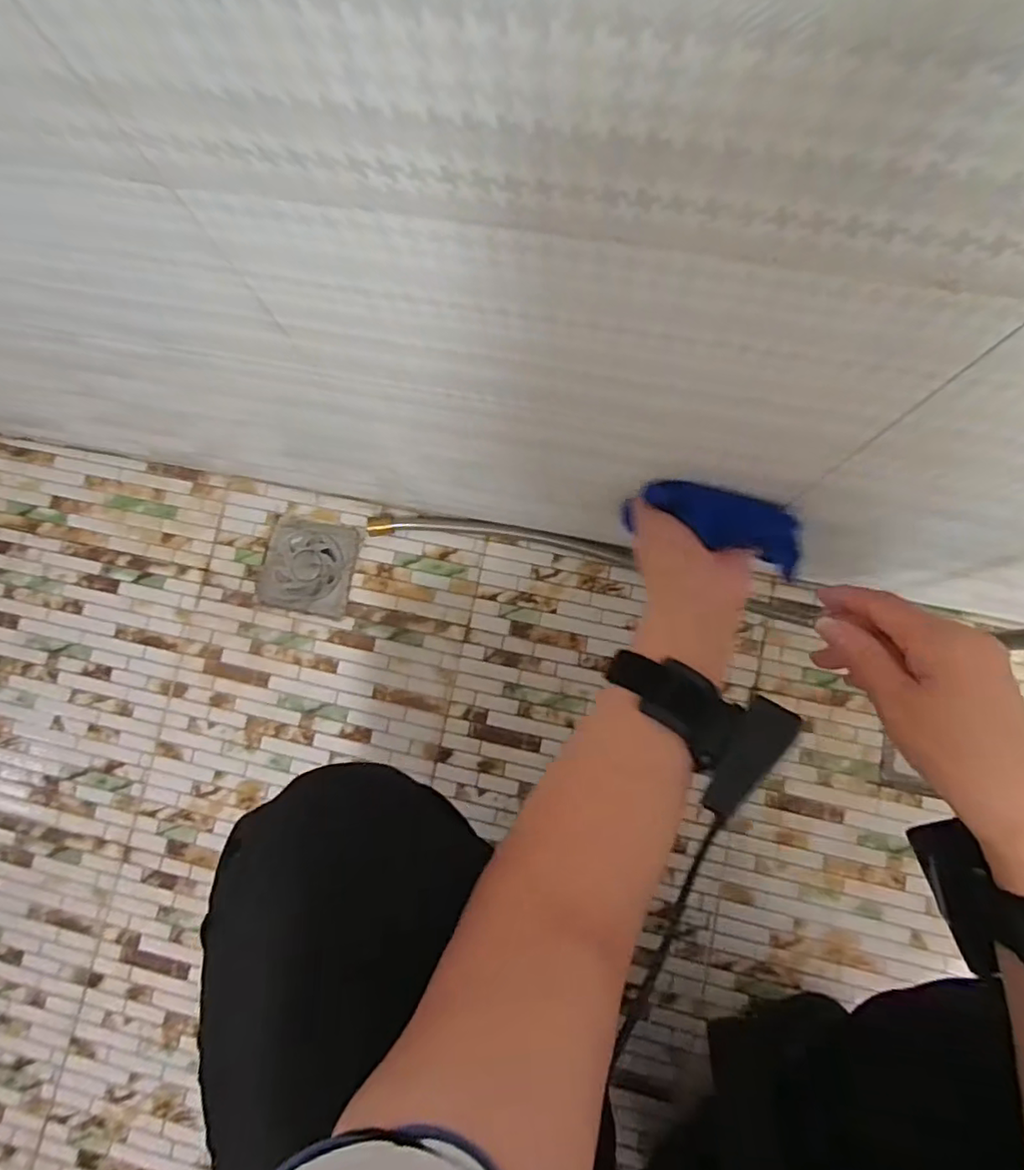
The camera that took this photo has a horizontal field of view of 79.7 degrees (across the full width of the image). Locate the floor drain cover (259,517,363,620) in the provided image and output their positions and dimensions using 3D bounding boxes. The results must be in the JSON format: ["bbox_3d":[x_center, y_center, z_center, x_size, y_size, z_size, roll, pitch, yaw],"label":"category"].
[{"bbox_3d":[-0.221,-0.020,0.666,0.099,0.006,0.098,10,83,7],"label":"floor drain cover"}]

